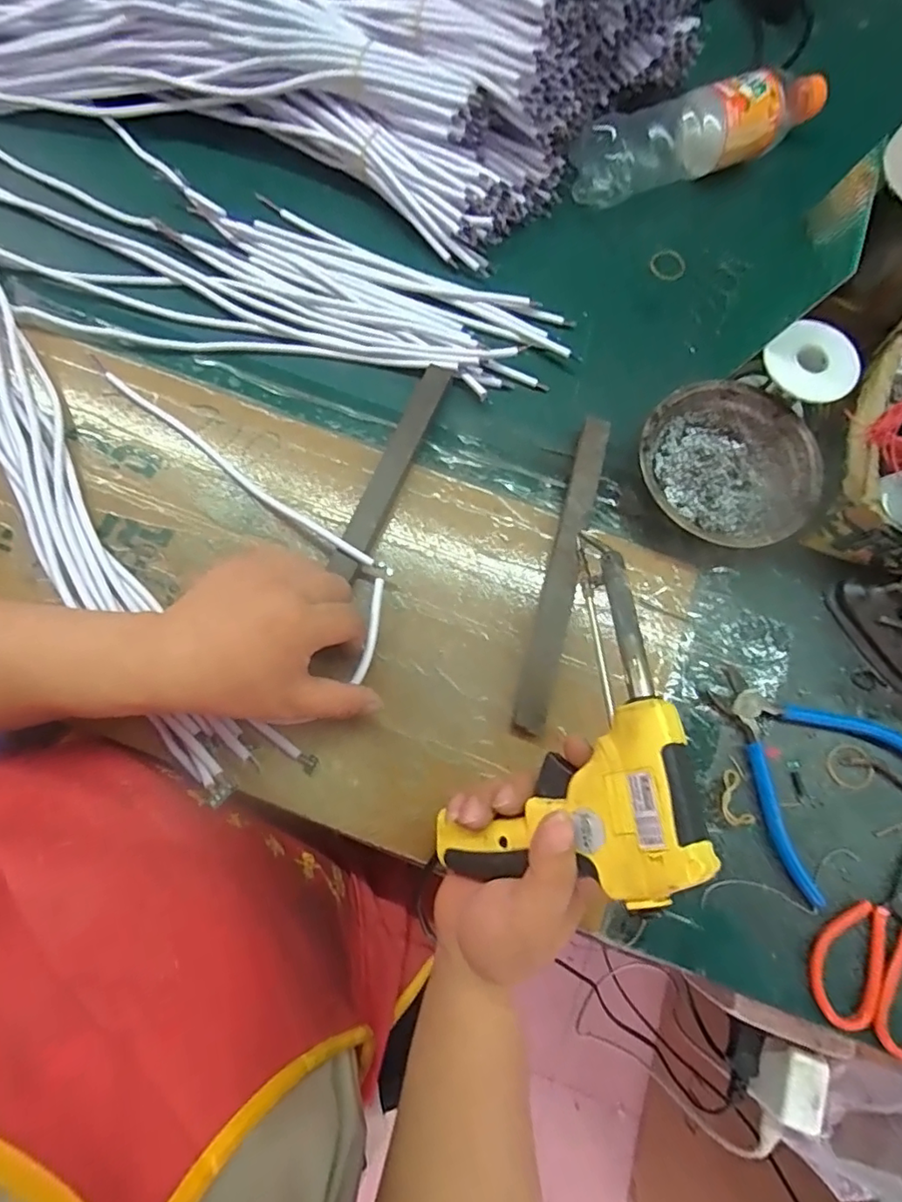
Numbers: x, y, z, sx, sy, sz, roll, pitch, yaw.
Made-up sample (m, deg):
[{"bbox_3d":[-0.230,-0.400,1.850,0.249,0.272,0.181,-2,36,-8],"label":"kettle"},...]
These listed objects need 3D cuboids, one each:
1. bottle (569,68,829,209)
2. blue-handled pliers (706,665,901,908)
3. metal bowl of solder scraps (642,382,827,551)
[{"bbox_3d":[0.221,-0.411,0.495,0.238,0.061,0.052,-16,76,-6],"label":"bottle"},{"bbox_3d":[0.234,0.103,0.380,0.131,0.008,0.131,-42,80,-12],"label":"blue-handled pliers"},{"bbox_3d":[0.203,-0.096,0.420,0.120,0.038,0.124,0,75,-2],"label":"metal bowl of solder scraps"}]

